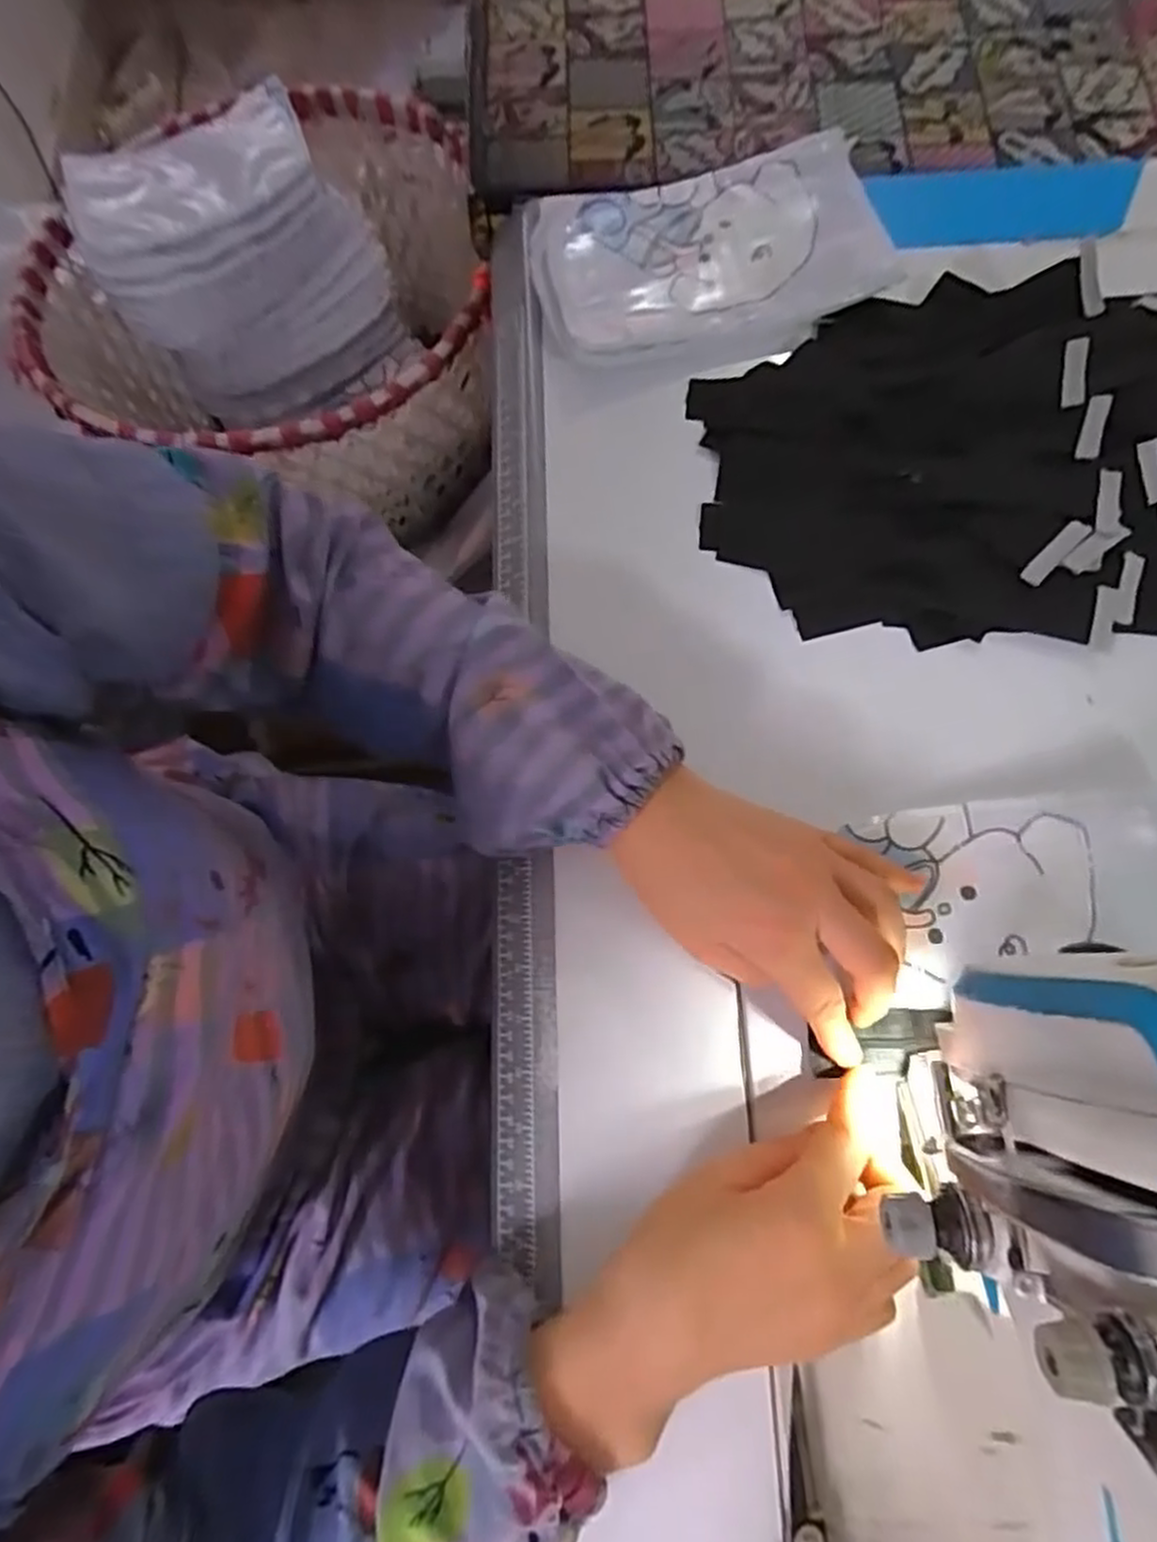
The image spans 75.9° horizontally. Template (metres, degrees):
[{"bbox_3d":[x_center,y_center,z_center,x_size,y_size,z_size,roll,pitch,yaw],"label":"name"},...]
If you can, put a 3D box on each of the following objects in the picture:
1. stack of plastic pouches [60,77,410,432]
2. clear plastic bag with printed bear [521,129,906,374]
[{"bbox_3d":[-0.313,-0.467,0.695,0.223,0.156,0.167,-33,75,-7],"label":"stack of plastic pouches"},{"bbox_3d":[0.084,-0.334,0.479,0.223,0.016,0.148,-12,75,-2],"label":"clear plastic bag with printed bear"}]

